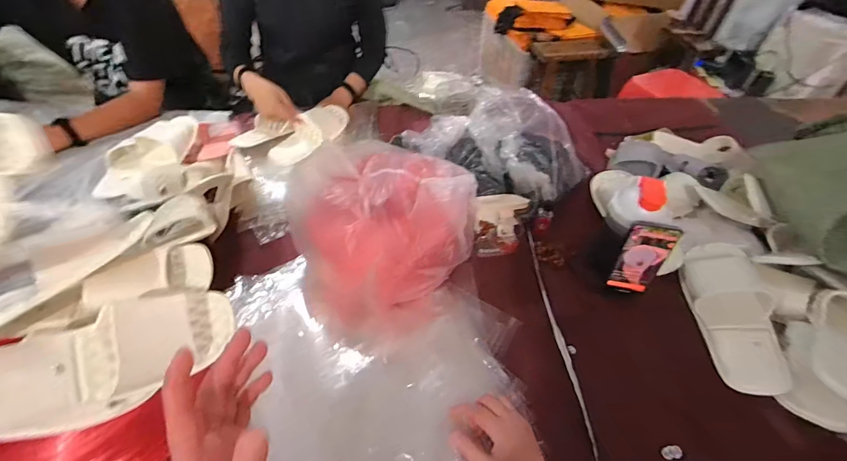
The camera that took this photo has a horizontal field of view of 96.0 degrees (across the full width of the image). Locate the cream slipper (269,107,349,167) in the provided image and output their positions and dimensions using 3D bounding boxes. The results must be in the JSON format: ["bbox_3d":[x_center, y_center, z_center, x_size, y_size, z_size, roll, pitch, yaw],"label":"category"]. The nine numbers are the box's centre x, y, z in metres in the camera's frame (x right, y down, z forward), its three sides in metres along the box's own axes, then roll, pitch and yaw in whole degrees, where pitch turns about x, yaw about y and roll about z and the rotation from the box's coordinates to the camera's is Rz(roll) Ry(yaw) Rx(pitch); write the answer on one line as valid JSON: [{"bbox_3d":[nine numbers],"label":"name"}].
[{"bbox_3d":[-0.271,-0.249,0.946,0.091,0.049,0.240,28,51,21],"label":"cream slipper"}]

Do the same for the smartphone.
[{"bbox_3d":[0.368,0.048,0.641,0.076,0.145,0.015,6,40,8],"label":"smartphone"}]

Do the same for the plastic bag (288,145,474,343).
[{"bbox_3d":[-0.068,0.000,0.651,0.285,0.158,0.280,-30,55,-27],"label":"plastic bag"}]

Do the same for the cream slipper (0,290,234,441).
[{"bbox_3d":[-0.357,0.146,0.421,0.273,0.066,0.108,-21,50,-39],"label":"cream slipper"}]

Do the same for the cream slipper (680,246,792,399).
[{"bbox_3d":[0.521,0.125,0.633,0.111,0.070,0.263,5,47,1],"label":"cream slipper"}]

